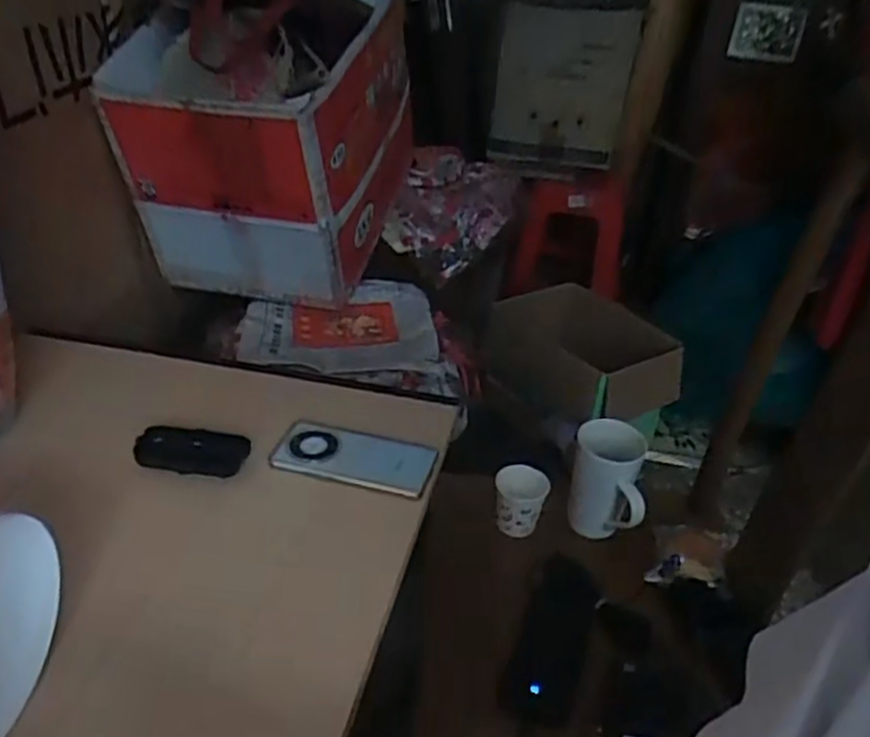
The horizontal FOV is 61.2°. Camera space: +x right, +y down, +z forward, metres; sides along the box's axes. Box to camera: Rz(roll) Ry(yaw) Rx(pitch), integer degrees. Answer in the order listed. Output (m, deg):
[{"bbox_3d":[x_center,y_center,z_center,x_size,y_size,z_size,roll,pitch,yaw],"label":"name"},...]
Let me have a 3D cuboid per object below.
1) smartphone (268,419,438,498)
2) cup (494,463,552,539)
[{"bbox_3d":[-0.084,0.091,0.774,0.164,0.012,0.083,11,33,9],"label":"smartphone"},{"bbox_3d":[0.112,0.174,0.971,0.066,0.072,0.061,3,33,-2],"label":"cup"}]

